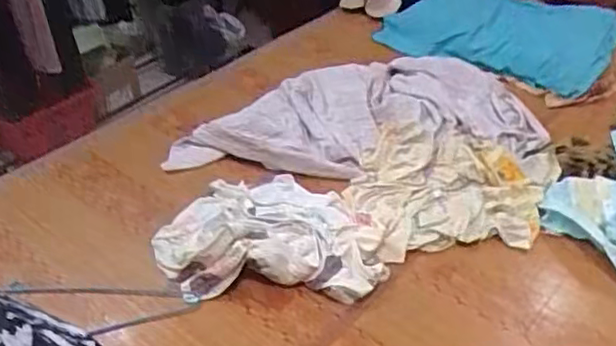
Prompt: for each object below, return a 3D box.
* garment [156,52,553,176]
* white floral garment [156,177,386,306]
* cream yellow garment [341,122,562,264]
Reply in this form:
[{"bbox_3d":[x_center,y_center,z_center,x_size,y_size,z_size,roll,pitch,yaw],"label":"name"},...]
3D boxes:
[{"bbox_3d":[0.123,-0.155,1.601,0.893,0.098,0.322,-6,37,-12],"label":"garment"},{"bbox_3d":[-0.077,0.099,1.351,0.446,0.089,0.327,3,36,0],"label":"white floral garment"},{"bbox_3d":[0.343,0.025,1.469,0.521,0.092,0.315,-7,37,-12],"label":"cream yellow garment"}]

